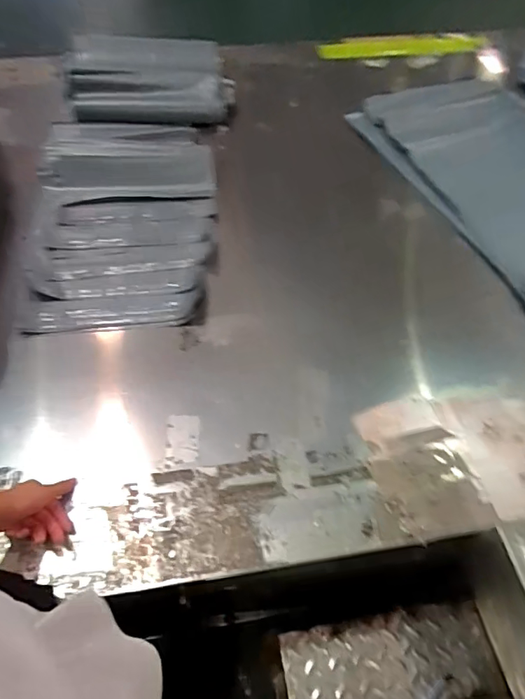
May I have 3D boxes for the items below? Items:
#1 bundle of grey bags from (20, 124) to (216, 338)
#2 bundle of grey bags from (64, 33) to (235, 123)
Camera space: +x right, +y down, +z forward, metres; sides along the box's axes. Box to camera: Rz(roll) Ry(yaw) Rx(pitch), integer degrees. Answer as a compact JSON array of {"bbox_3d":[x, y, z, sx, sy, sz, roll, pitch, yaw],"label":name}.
[{"bbox_3d":[-0.279,-0.287,1.009,0.367,0.044,0.588,-7,57,-7],"label":"bundle of grey bags"},{"bbox_3d":[-0.284,-0.670,1.212,0.400,0.084,0.250,-11,57,-10],"label":"bundle of grey bags"}]

